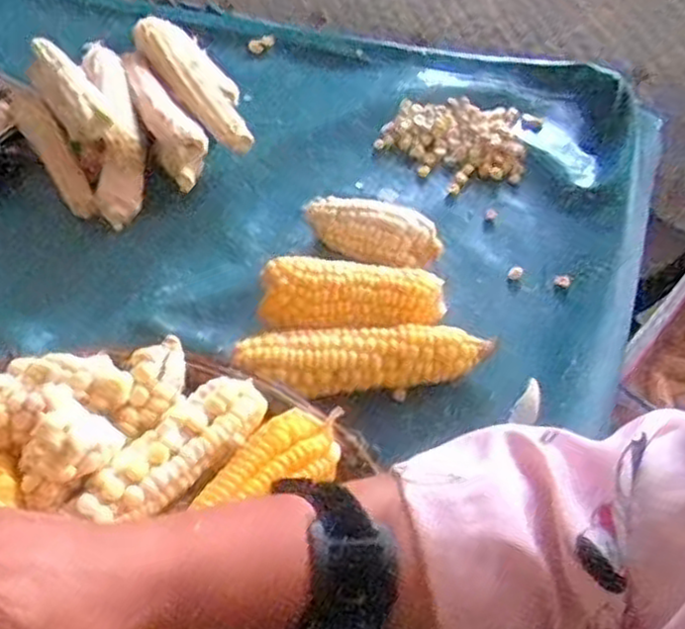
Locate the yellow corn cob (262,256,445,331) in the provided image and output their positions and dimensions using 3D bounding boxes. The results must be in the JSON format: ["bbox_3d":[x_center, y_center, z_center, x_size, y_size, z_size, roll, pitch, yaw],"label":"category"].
[{"bbox_3d":[0.007,-0.006,0.508,0.118,0.050,0.043,0,55,3],"label":"yellow corn cob"}]

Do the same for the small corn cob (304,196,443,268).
[{"bbox_3d":[0.021,-0.056,0.548,0.103,0.046,0.040,19,59,16],"label":"small corn cob"}]

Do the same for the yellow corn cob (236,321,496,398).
[{"bbox_3d":[0.015,0.030,0.488,0.157,0.047,0.038,-7,55,-2],"label":"yellow corn cob"}]

